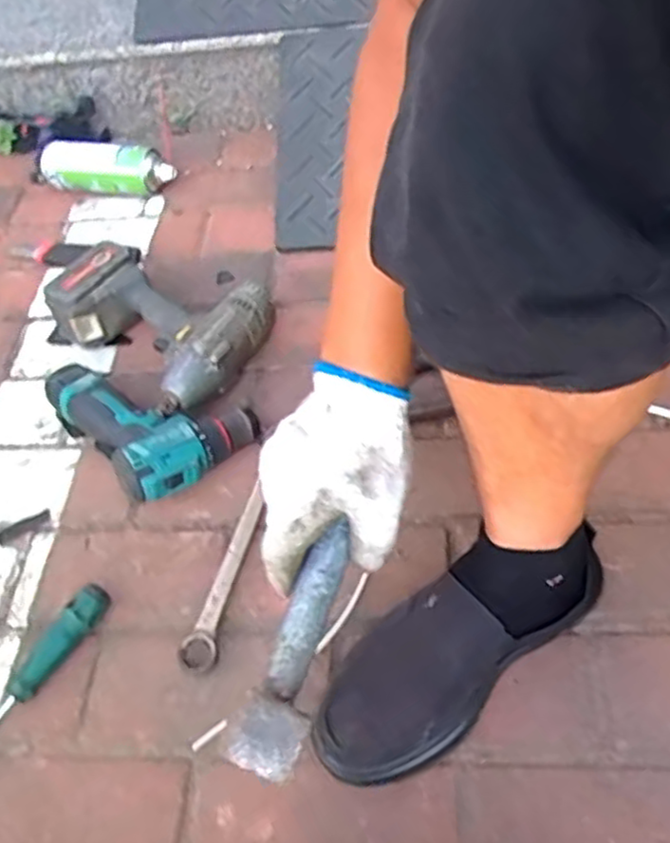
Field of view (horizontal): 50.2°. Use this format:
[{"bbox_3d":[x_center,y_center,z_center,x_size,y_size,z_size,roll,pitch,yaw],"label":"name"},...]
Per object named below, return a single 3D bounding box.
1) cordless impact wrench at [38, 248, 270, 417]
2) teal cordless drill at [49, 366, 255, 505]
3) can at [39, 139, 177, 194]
[{"bbox_3d":[-0.196,-0.113,0.796,0.243,0.081,0.171,28,61,27],"label":"cordless impact wrench"},{"bbox_3d":[-0.192,-0.016,0.730,0.138,0.066,0.220,-39,56,-21],"label":"teal cordless drill"},{"bbox_3d":[-0.328,-0.354,0.999,0.215,0.068,0.064,14,58,17],"label":"can"}]

